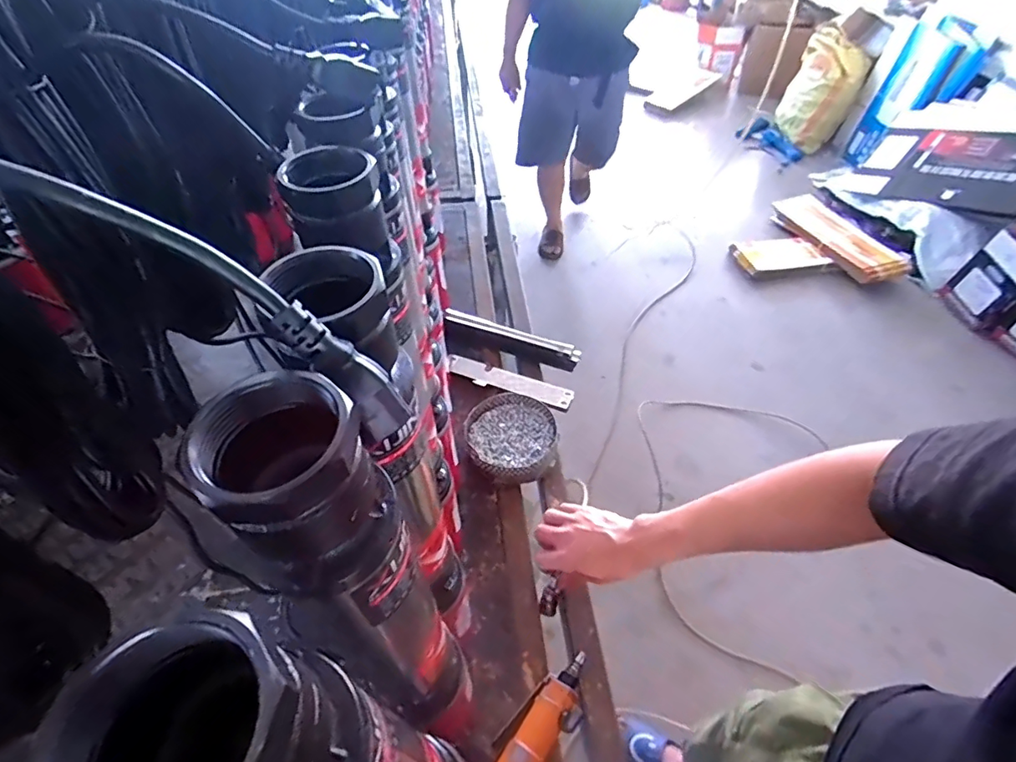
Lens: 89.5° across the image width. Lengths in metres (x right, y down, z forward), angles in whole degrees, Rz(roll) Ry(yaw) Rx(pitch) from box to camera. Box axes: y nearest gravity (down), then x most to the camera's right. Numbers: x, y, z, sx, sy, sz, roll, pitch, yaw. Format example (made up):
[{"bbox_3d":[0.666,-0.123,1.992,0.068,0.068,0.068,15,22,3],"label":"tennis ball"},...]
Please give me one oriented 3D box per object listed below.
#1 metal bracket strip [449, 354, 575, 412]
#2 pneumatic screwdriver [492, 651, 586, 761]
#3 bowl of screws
[{"bbox_3d":[-0.001,0.000,0.864,0.225,0.010,0.047,20,54,19],"label":"metal bracket strip"},{"bbox_3d":[0.038,0.359,0.546,0.056,0.039,0.152,33,56,25],"label":"pneumatic screwdriver"},{"bbox_3d":[0.005,0.087,0.783,0.137,0.051,0.145,0,49,0],"label":"bowl of screws"}]

